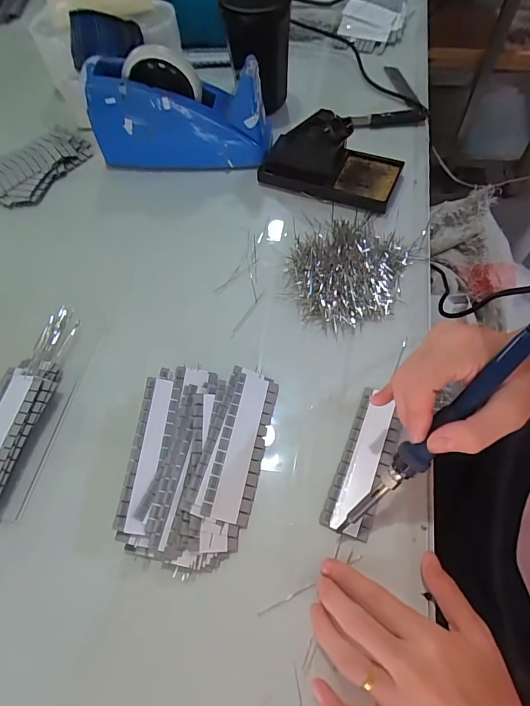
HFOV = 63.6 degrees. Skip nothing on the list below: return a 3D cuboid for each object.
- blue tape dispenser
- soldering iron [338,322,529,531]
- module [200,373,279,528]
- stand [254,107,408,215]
[{"bbox_3d":[-0.100,-0.285,0.507,0.207,0.114,0.062,0,62,3],"label":"blue tape dispenser"},{"bbox_3d":[0.118,0.047,0.281,0.019,0.014,0.216,43,110,22],"label":"soldering iron"},{"bbox_3d":[-0.019,0.078,0.366,0.039,0.004,0.125,20,60,-10],"label":"module"},{"bbox_3d":[0.075,-0.227,0.489,0.159,0.070,0.077,14,64,10],"label":"stand"}]

